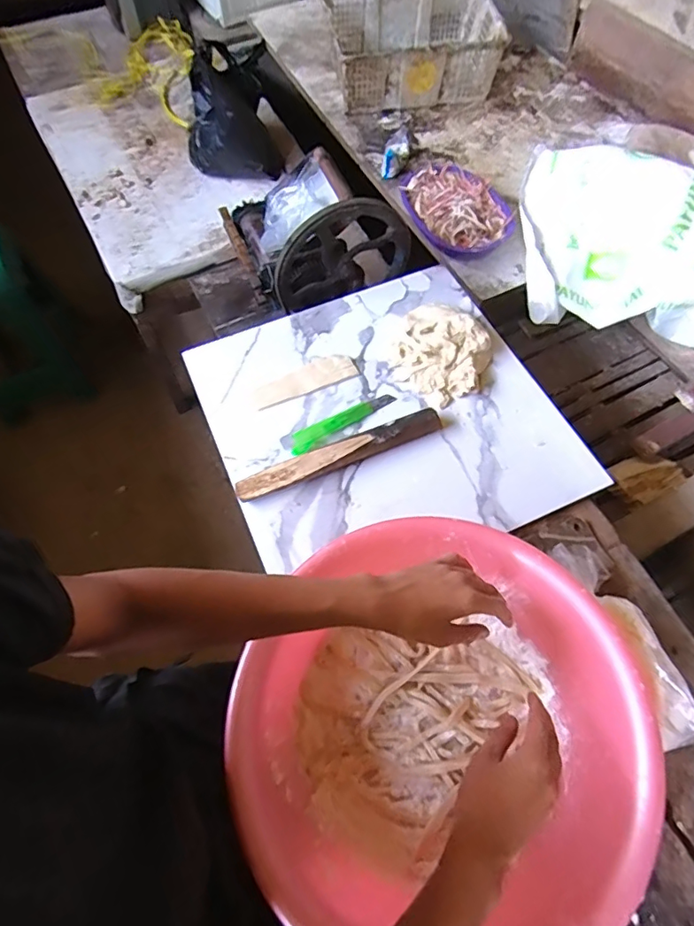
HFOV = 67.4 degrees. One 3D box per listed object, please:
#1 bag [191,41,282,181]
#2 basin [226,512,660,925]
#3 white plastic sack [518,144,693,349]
[{"bbox_3d":[-0.312,-0.919,1.367,0.239,0.267,0.214,-15,66,-7],"label":"bag"},{"bbox_3d":[0.096,0.273,0.561,0.388,0.118,0.396,0,65,0],"label":"basin"},{"bbox_3d":[0.695,-0.441,1.110,0.690,0.230,0.423,22,67,10],"label":"white plastic sack"}]

